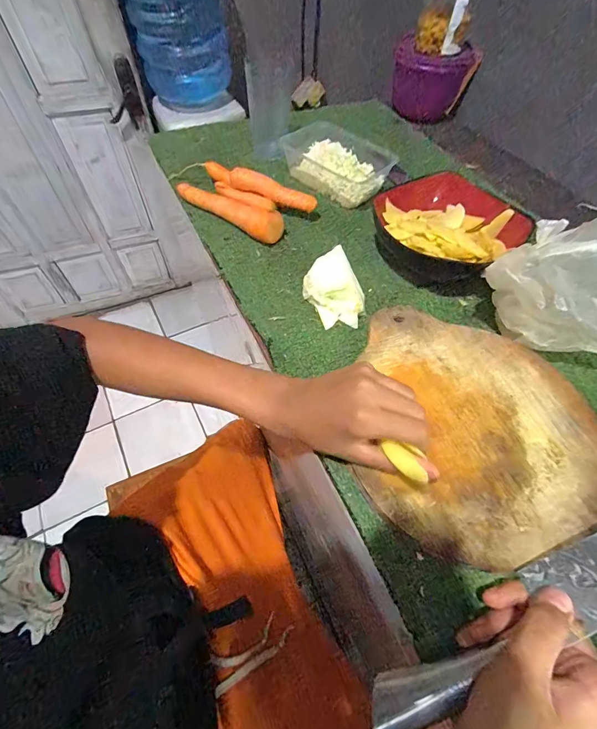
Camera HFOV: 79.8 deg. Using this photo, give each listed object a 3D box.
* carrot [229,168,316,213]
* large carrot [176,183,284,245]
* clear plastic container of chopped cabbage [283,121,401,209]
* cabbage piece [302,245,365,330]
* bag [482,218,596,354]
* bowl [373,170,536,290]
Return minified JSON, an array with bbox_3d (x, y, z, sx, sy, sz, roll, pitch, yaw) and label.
[{"bbox_3d":[-0.035,-0.253,0.516,0.129,0.028,0.023,20,59,11],"label":"carrot"},{"bbox_3d":[-0.103,-0.224,0.511,0.177,0.037,0.034,29,61,16],"label":"large carrot"},{"bbox_3d":[0.066,-0.326,0.576,0.129,0.051,0.153,-24,61,-16],"label":"clear plastic container of chopped cabbage"},{"bbox_3d":[0.043,-0.088,0.414,0.053,0.050,0.079,-22,60,-15],"label":"cabbage piece"},{"bbox_3d":[0.270,-0.065,0.330,0.176,0.129,0.055,13,58,7],"label":"bag"},{"bbox_3d":[0.189,-0.178,0.471,0.138,0.072,0.162,-34,64,-21],"label":"bowl"}]

